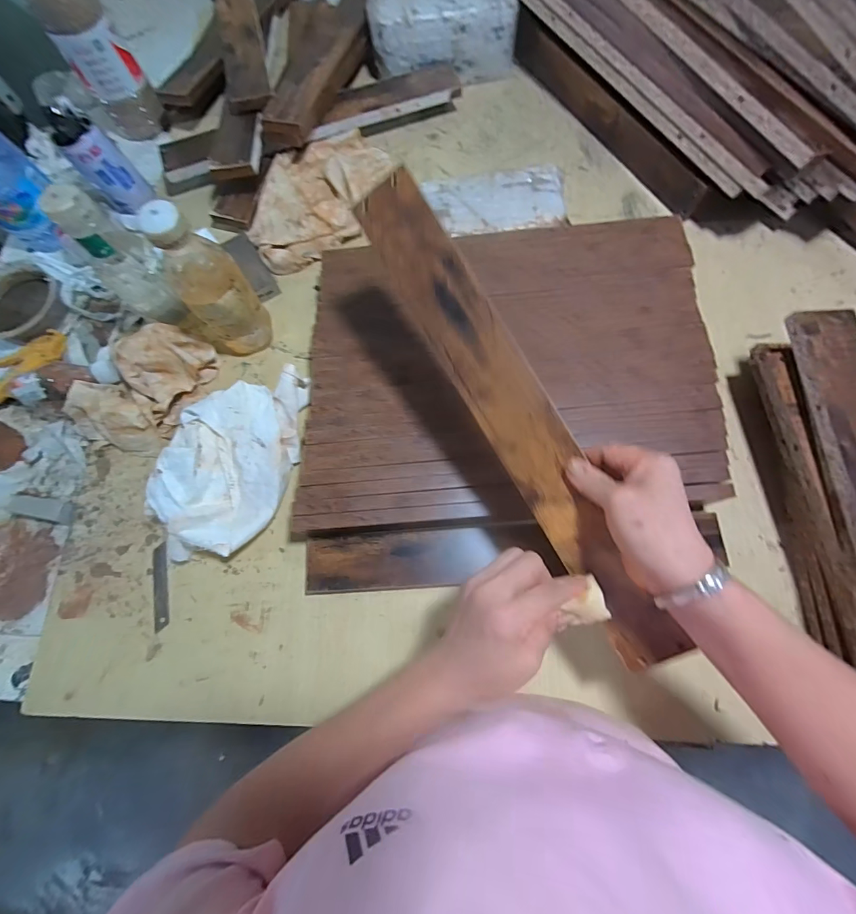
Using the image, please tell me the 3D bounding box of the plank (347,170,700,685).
[{"bbox_3d":[0.076,-0.034,0.351,0.058,0.012,0.455,-31,88,16],"label":"plank"}]

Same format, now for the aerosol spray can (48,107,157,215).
[{"bbox_3d":[-0.468,-0.425,0.600,0.051,0.124,0.056,13,75,6],"label":"aerosol spray can"}]

